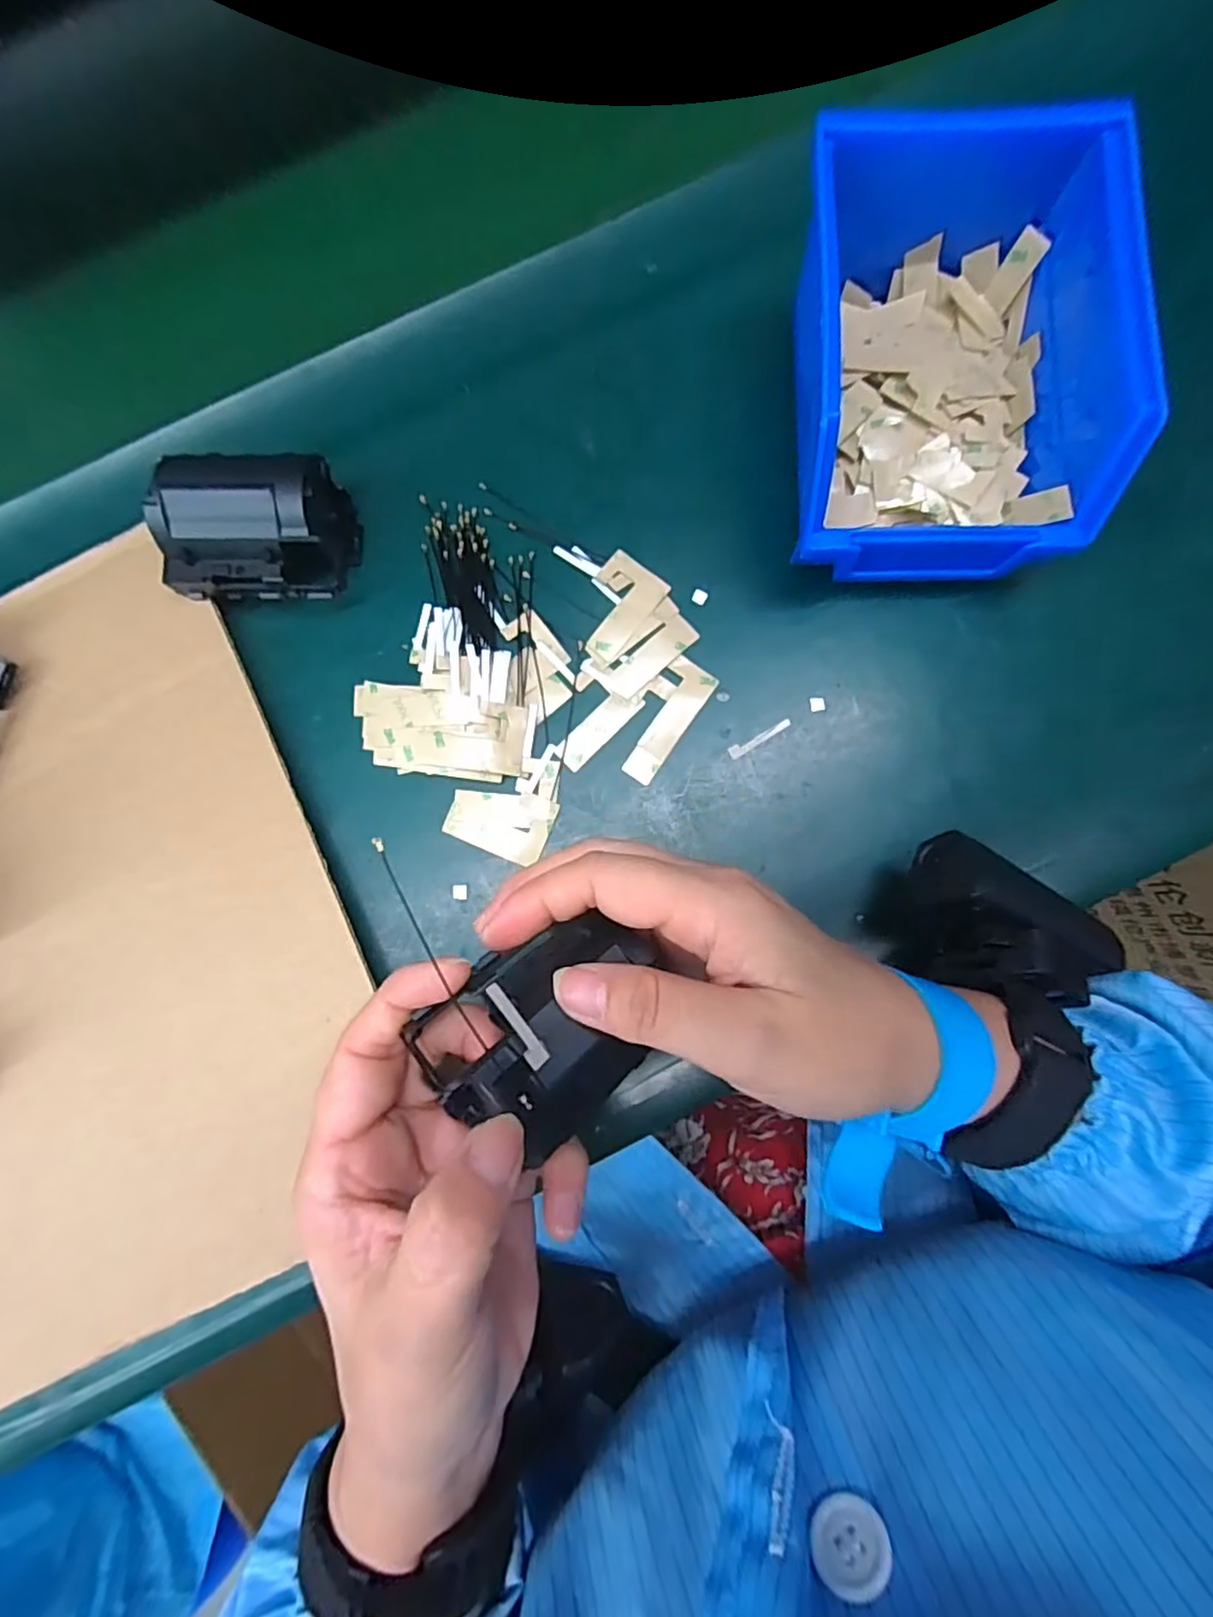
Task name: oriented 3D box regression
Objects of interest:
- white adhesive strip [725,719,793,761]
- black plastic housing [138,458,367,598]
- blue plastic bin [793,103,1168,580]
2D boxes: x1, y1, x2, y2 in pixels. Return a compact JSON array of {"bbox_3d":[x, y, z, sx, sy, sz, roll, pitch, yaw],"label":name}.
[{"bbox_3d":[0.064,-0.029,0.268,0.028,0.004,0.006,-27,82,-2],"label":"white adhesive strip"},{"bbox_3d":[-0.144,-0.114,0.264,0.071,0.041,0.053,0,81,2],"label":"black plastic housing"},{"bbox_3d":[0.124,-0.173,0.249,0.114,0.071,0.159,1,81,3],"label":"blue plastic bin"}]

